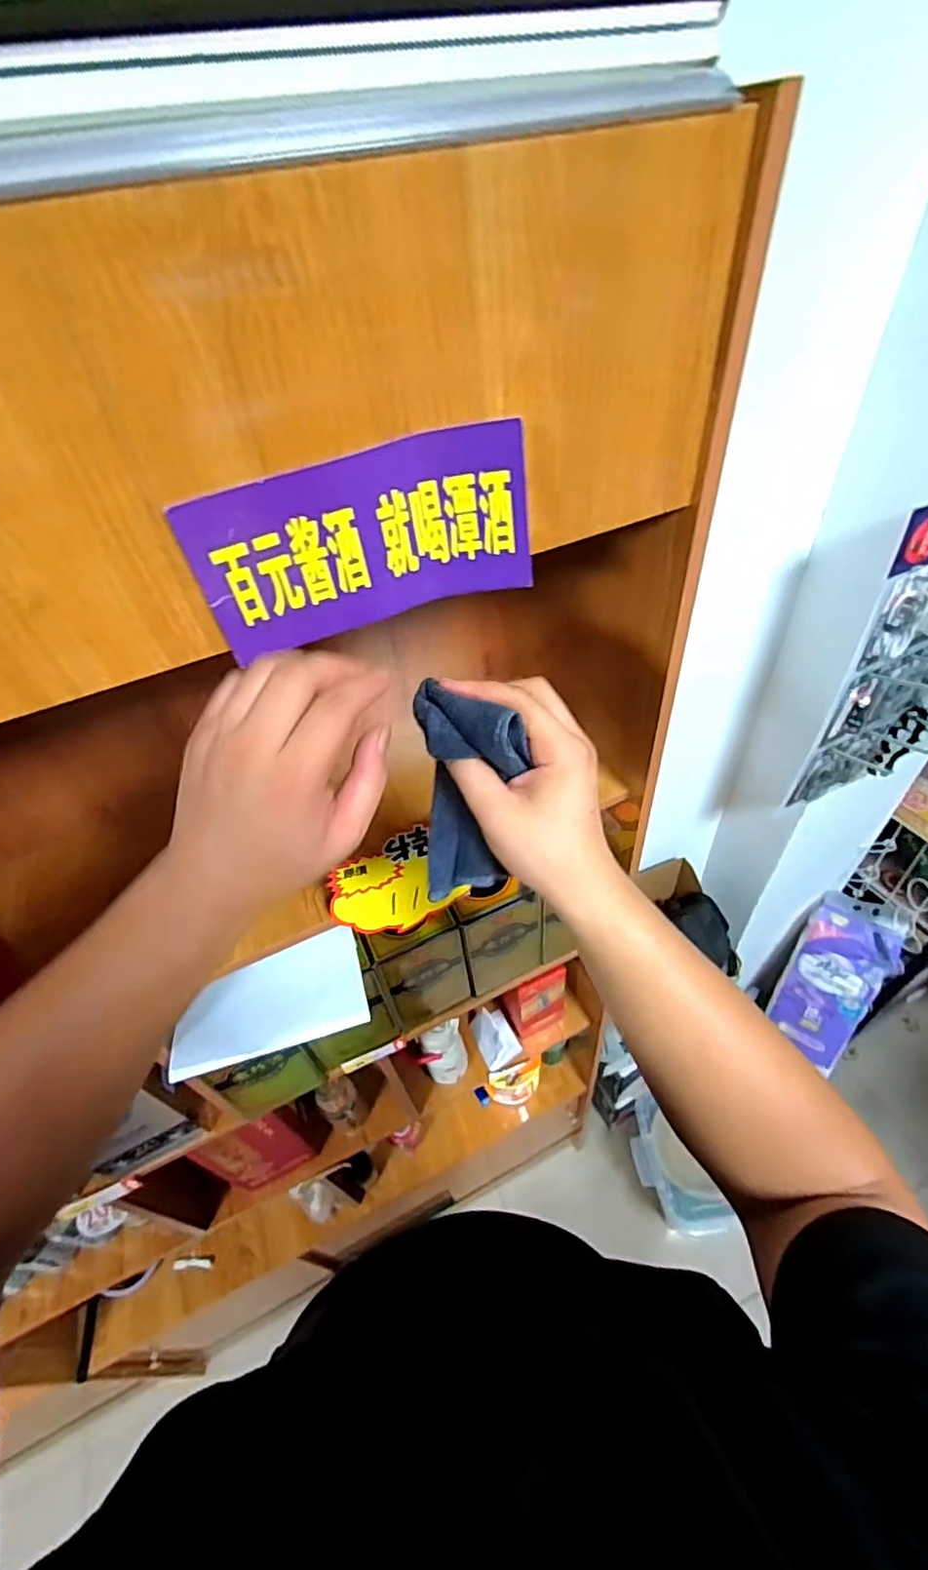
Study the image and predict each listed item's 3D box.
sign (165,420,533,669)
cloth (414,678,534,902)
[{"bbox_3d":[-0.056,-0.142,0.350,0.192,0.096,0.019,-17,47,-9],"label":"sign"},{"bbox_3d":[0.000,0.009,0.372,0.071,0.134,0.035,7,18,14],"label":"cloth"}]

